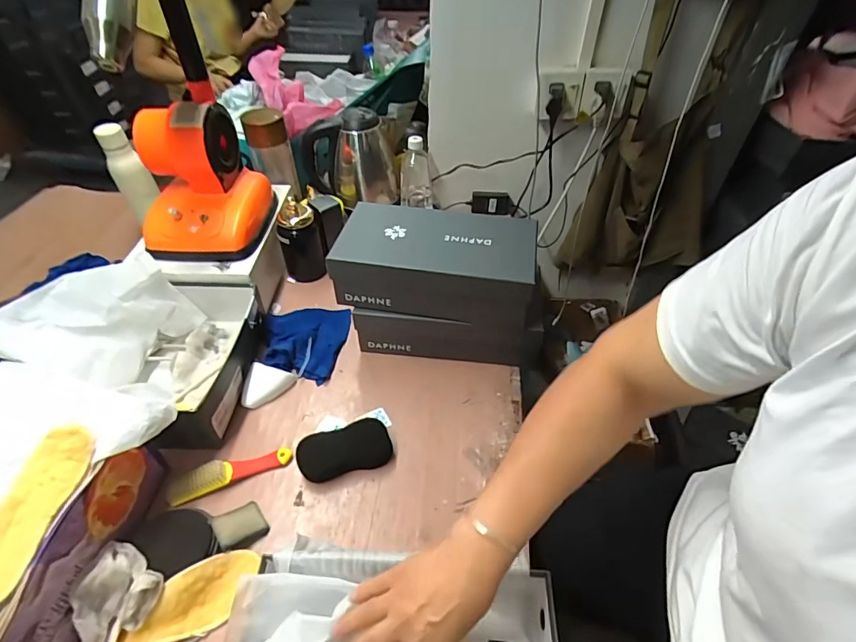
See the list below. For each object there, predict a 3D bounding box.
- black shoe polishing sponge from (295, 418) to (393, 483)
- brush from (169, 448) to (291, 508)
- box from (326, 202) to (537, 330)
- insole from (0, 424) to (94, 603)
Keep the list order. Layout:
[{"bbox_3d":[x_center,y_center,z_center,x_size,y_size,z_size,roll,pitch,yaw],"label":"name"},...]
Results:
[{"bbox_3d":[-0.118,0.184,0.645,0.129,0.036,0.057,-14,48,-15],"label":"black shoe polishing sponge"},{"bbox_3d":[-0.268,0.204,0.616,0.155,0.030,0.032,-20,50,-20],"label":"brush"},{"bbox_3d":[0.015,-0.095,0.718,0.296,0.100,0.154,9,47,7],"label":"box"},{"bbox_3d":[-0.399,0.195,0.432,0.072,0.024,0.197,6,46,5],"label":"insole"}]

